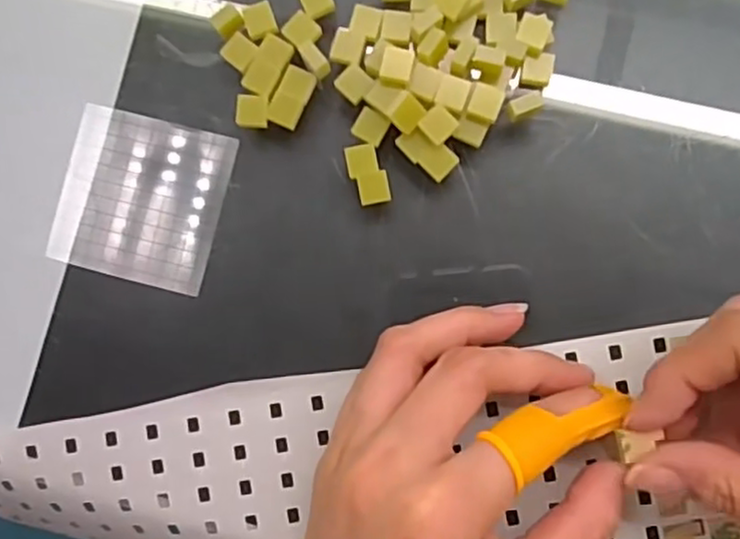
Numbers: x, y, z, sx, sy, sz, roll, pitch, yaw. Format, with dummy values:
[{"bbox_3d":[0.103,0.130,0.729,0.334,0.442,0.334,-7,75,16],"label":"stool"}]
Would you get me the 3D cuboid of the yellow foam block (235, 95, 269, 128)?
[{"bbox_3d":[-0.041,-0.055,0.245,0.011,0.004,0.011,6,86,3],"label":"yellow foam block"}]

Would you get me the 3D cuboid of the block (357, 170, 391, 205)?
[{"bbox_3d":[0.001,-0.028,0.242,0.011,0.005,0.011,-12,86,2],"label":"block"}]

